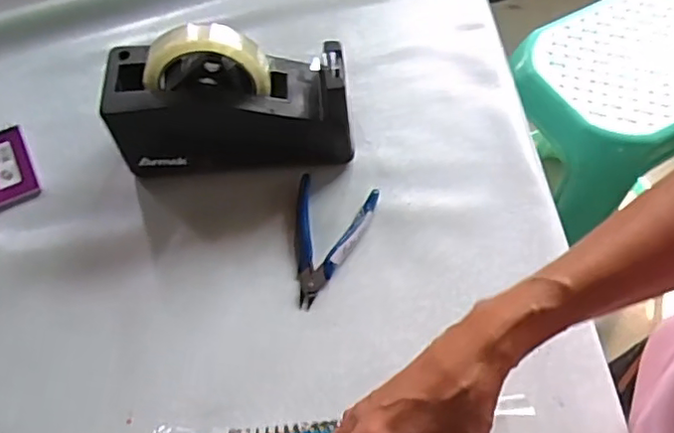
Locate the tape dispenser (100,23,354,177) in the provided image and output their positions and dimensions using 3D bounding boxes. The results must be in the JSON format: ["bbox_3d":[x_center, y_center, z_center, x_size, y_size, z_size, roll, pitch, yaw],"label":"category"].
[{"bbox_3d":[-0.089,-0.101,0.509,0.194,0.126,0.070,-2,59,-2],"label":"tape dispenser"}]

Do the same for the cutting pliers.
[{"bbox_3d":[-0.013,0.019,0.499,0.067,0.010,0.115,15,60,8],"label":"cutting pliers"}]

